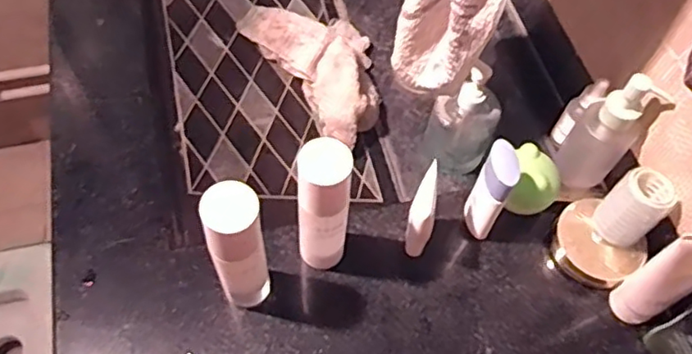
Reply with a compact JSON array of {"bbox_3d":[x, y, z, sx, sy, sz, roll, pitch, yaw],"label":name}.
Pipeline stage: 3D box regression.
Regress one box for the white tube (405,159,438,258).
[{"bbox_3d":[0.071,0.034,0.558,0.024,0.094,0.052,16,61,6],"label":"white tube"}]

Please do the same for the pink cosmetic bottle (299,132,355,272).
[{"bbox_3d":[-0.020,0.031,0.511,0.044,0.168,0.043,-1,61,-4],"label":"pink cosmetic bottle"}]

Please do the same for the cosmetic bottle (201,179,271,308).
[{"bbox_3d":[-0.085,0.062,0.492,0.041,0.171,0.039,1,61,-2],"label":"cosmetic bottle"}]

